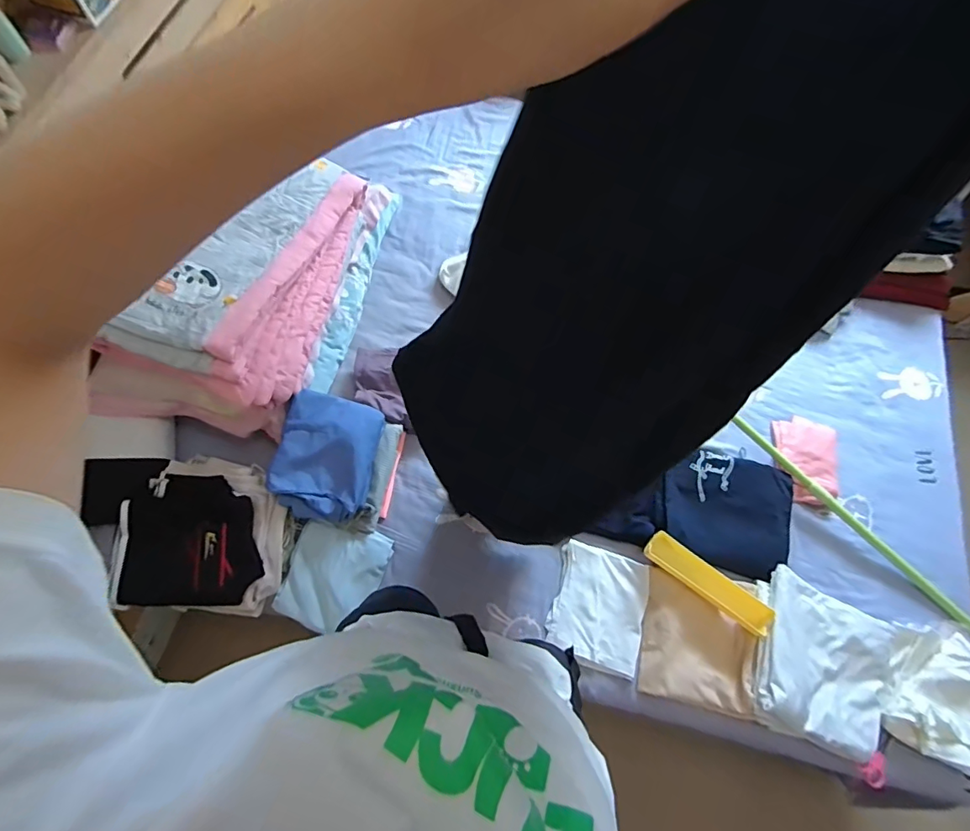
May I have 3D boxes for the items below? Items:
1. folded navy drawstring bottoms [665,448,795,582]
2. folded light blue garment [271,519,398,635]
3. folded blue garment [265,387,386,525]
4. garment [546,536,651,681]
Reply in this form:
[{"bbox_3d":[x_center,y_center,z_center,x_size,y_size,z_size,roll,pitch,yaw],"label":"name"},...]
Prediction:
[{"bbox_3d":[0.521,0.200,1.052,0.283,0.036,0.240,17,69,2],"label":"folded navy drawstring bottoms"},{"bbox_3d":[-0.297,0.318,0.960,0.181,0.022,0.190,15,69,1],"label":"folded light blue garment"},{"bbox_3d":[-0.313,0.084,0.969,0.177,0.081,0.228,14,69,1],"label":"folded blue garment"},{"bbox_3d":[0.234,0.390,0.995,0.184,0.021,0.223,17,69,2],"label":"garment"}]

